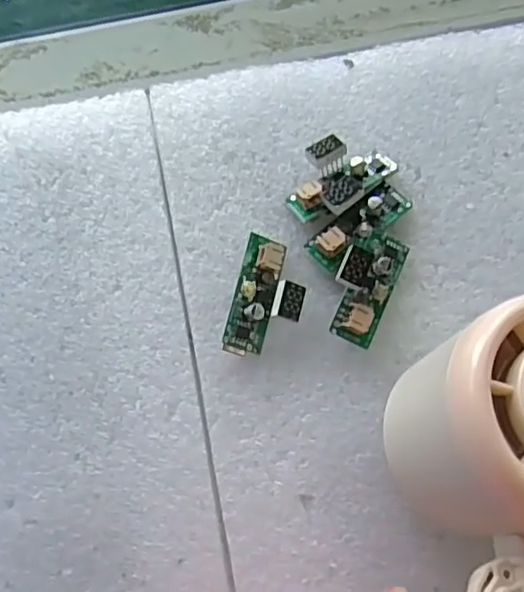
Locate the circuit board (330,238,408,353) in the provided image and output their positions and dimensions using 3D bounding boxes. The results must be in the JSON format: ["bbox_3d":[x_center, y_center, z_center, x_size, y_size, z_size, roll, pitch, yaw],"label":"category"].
[{"bbox_3d":[0.033,-0.004,0.197,0.018,0.017,0.037,23,75,7],"label":"circuit board"}]

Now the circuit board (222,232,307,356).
[{"bbox_3d":[0.002,0.001,0.199,0.022,0.010,0.039,13,74,4],"label":"circuit board"}]

